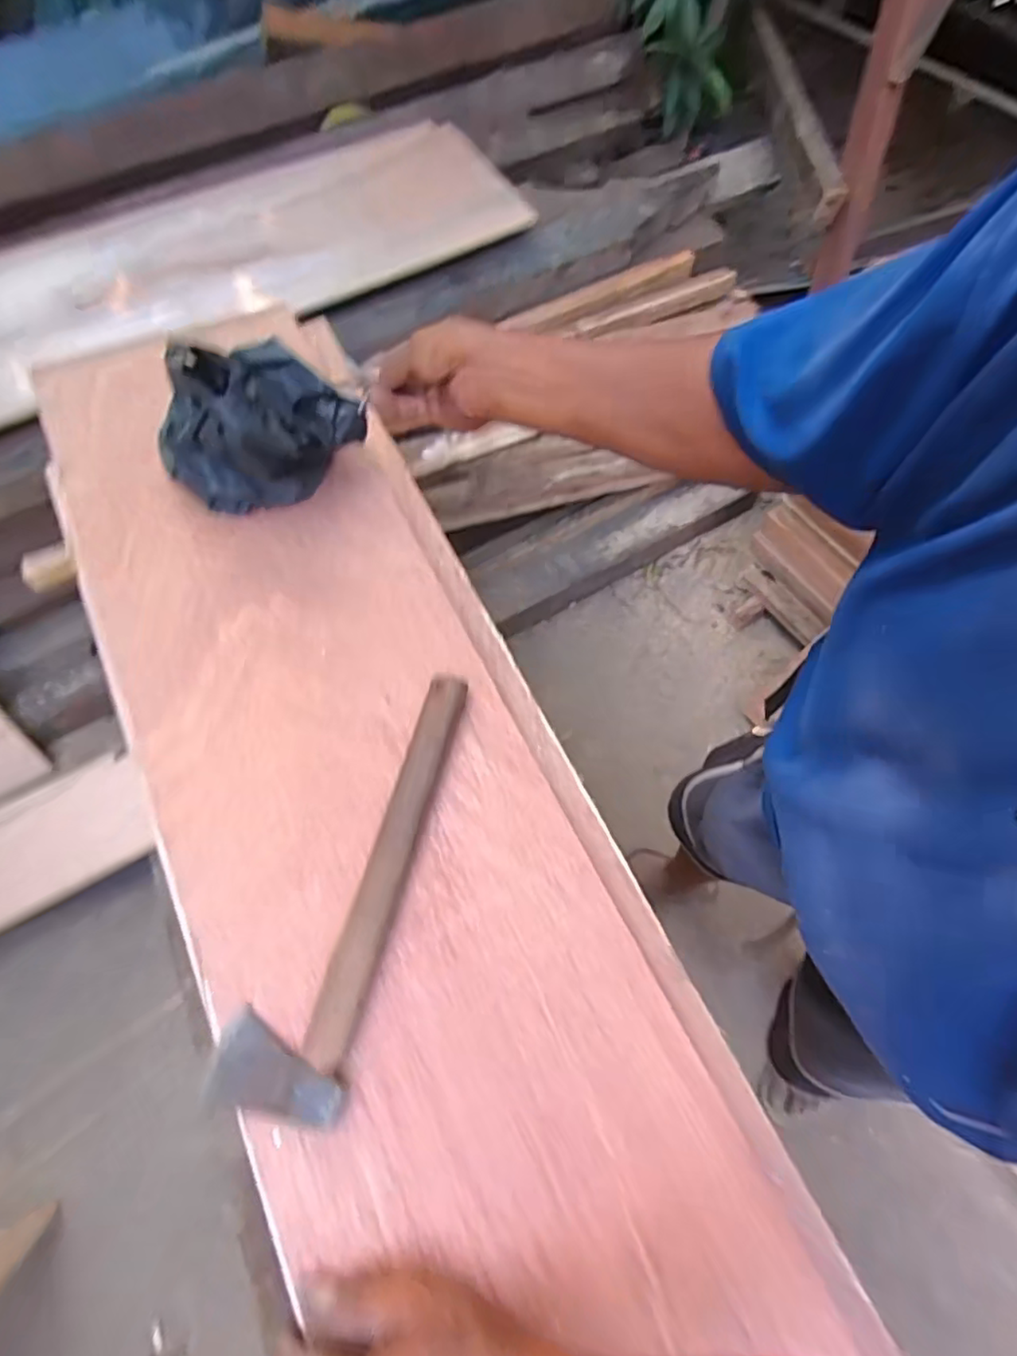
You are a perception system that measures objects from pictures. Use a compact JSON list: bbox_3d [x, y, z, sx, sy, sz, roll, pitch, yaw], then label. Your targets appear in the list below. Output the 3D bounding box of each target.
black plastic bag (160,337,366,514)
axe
[{"bbox_3d":[-0.245,-0.247,0.605,0.179,0.113,0.118,-27,66,-10],"label":"black plastic bag"},{"bbox_3d":[-0.120,0.146,0.486,0.090,0.031,0.328,12,66,8],"label":"axe"}]

